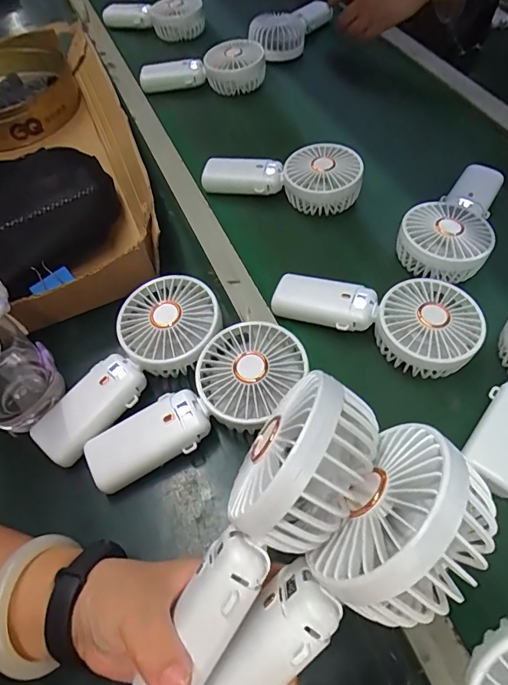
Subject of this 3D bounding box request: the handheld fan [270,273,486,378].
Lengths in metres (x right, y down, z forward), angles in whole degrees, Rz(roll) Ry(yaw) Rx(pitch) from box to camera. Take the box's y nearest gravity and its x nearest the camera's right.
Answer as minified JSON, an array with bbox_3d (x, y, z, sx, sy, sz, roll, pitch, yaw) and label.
[{"bbox_3d":[0.112,-0.033,0.415,0.180,0.044,0.083,25,57,15],"label":"handheld fan"}]

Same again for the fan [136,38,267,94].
[{"bbox_3d":[-0.078,-0.407,0.675,0.189,0.051,0.092,-13,69,8],"label":"fan"}]

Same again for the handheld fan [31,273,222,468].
[{"bbox_3d":[-0.102,0.023,0.380,0.083,0.035,0.181,36,75,21],"label":"handheld fan"}]

